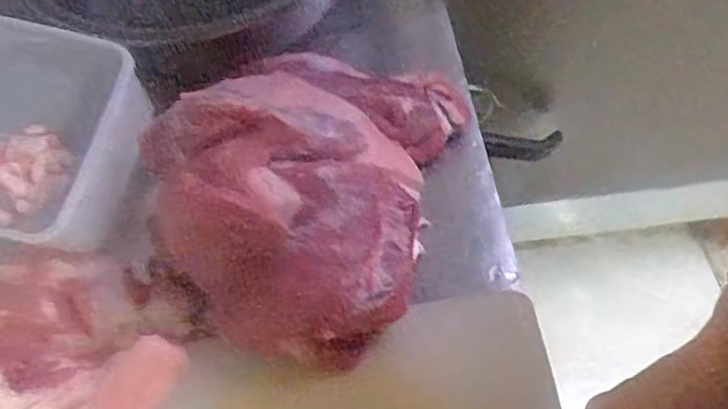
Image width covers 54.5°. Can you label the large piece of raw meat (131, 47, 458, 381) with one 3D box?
[{"bbox_3d":[-0.048,-0.033,0.538,0.209,0.100,0.278,12,61,11],"label":"large piece of raw meat"}]

